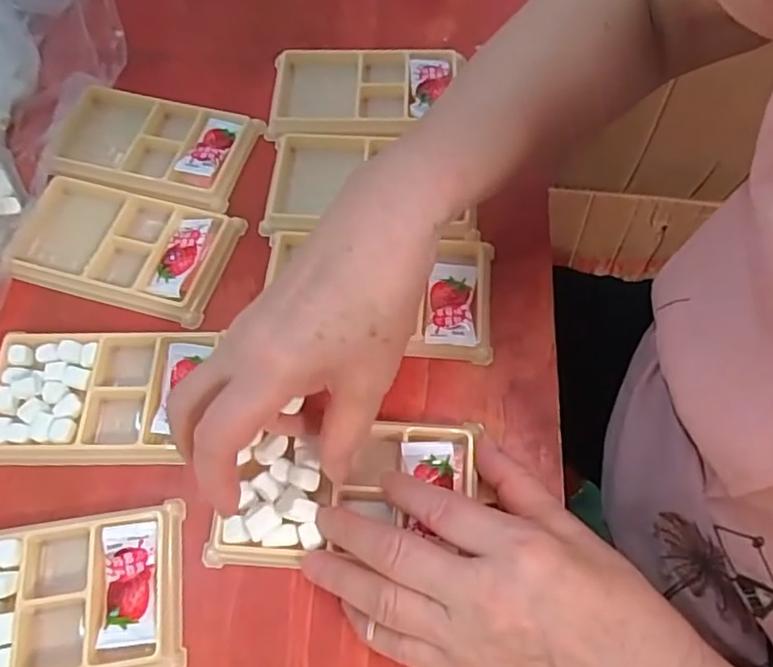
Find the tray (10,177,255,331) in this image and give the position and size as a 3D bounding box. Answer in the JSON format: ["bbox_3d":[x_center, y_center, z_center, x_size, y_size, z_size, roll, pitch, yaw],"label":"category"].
[{"bbox_3d":[-0.168,-0.057,0.389,0.136,0.014,0.076,15,66,8],"label":"tray"}]

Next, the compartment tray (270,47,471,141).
[{"bbox_3d":[-0.019,-0.169,0.438,0.129,0.014,0.078,0,64,1],"label":"compartment tray"}]

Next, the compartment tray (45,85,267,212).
[{"bbox_3d":[-0.161,-0.130,0.422,0.133,0.017,0.078,13,65,7],"label":"compartment tray"}]

